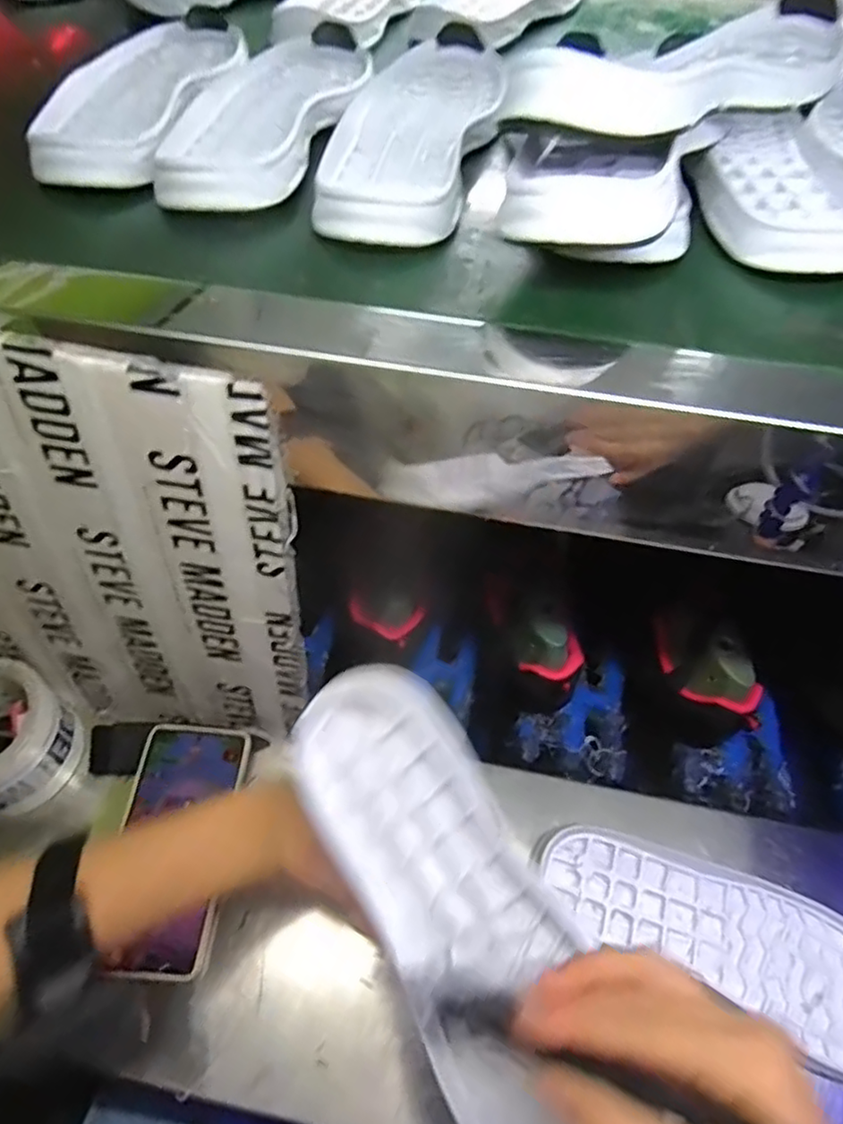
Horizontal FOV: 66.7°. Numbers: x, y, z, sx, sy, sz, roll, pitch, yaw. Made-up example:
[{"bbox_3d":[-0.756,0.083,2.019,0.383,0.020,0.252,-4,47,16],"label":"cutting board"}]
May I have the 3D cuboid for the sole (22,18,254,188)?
[{"bbox_3d":[-0.192,-0.329,0.445,0.096,0.022,0.269,2,53,1],"label":"sole"}]

